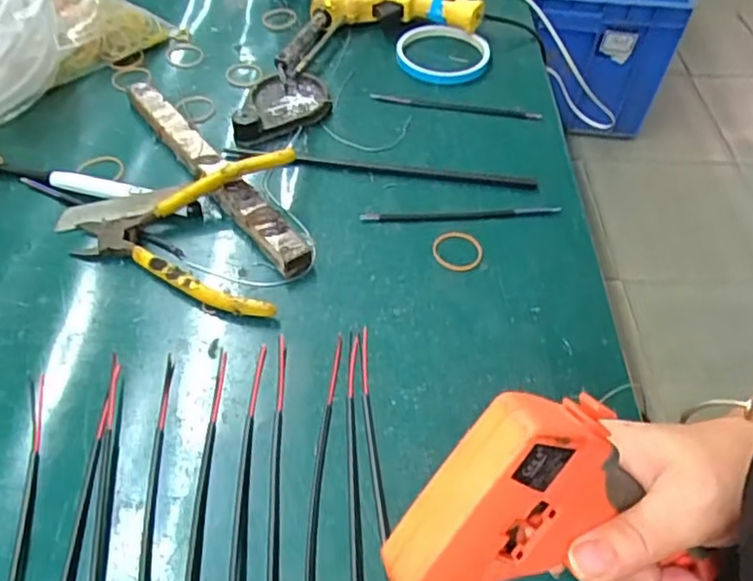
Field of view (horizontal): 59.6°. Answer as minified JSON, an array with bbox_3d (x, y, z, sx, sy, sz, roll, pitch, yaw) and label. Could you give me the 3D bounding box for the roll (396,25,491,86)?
[{"bbox_3d":[0.062,-0.219,0.612,0.086,0.014,0.092,1,50,-1],"label":"roll"}]

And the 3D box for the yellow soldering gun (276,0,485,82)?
[{"bbox_3d":[-0.014,-0.254,0.603,0.203,0.037,0.106,-23,55,-19],"label":"yellow soldering gun"}]

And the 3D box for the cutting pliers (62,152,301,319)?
[{"bbox_3d":[-0.141,-0.048,0.451,0.160,0.037,0.128,4,51,2],"label":"cutting pliers"}]

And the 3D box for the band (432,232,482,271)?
[{"bbox_3d":[0.057,-0.029,0.457,0.034,0.004,0.034,1,50,-1],"label":"band"}]

